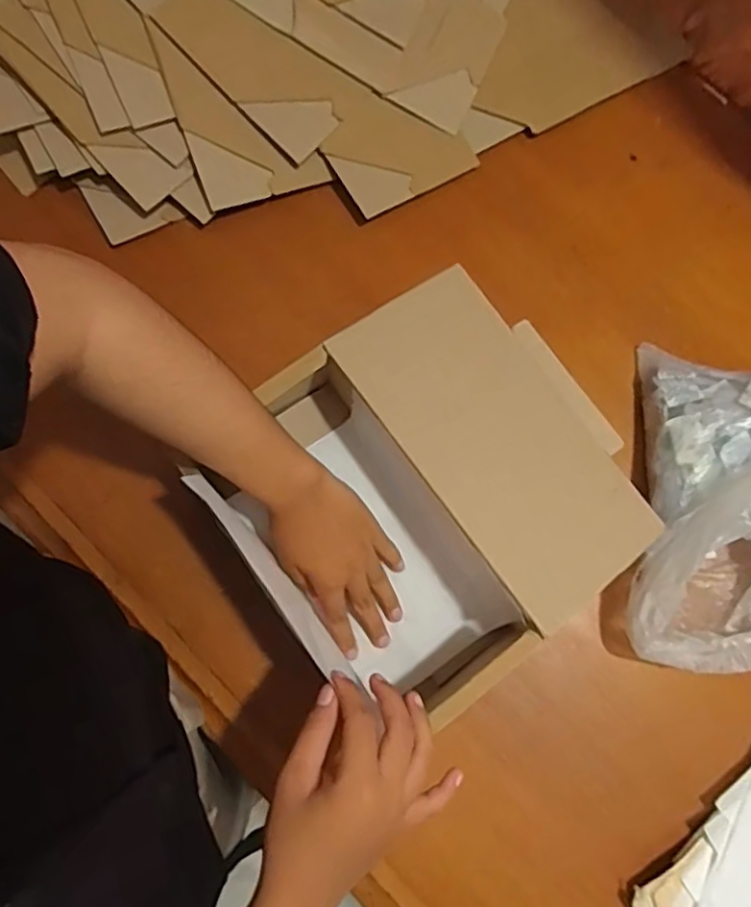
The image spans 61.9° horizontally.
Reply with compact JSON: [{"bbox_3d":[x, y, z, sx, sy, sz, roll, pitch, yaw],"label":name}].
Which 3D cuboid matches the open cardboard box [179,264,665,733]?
[{"bbox_3d":[0.042,0.029,0.502,0.283,0.108,0.269,-38,82,-6],"label":"open cardboard box"}]

